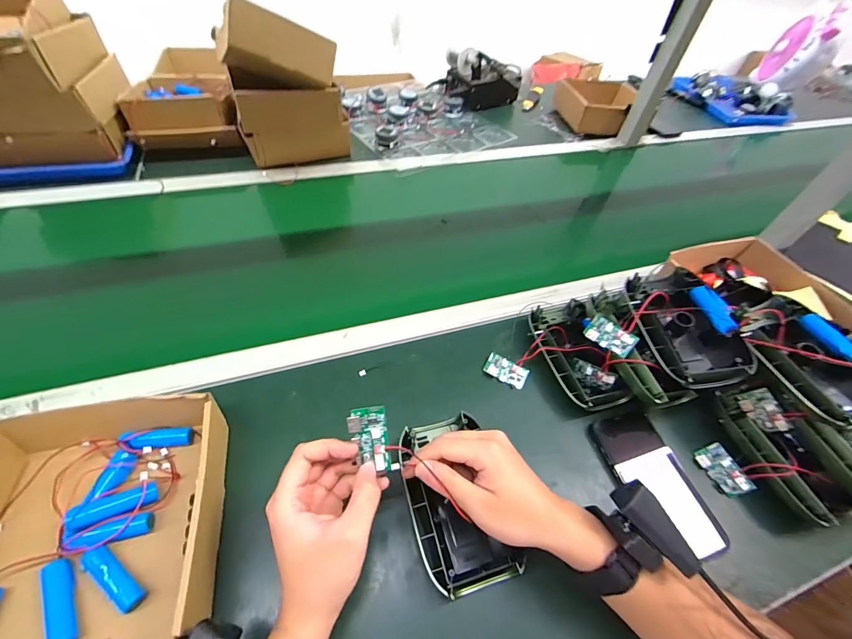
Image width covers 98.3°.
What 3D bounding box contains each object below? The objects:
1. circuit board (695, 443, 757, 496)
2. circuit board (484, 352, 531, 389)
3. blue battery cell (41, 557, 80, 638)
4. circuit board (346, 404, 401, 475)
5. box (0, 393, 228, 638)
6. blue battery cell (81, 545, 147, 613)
[{"bbox_3d":[0.349,0.177,0.434,0.012,0.035,0.055,20,38,-42],"label":"circuit board"},{"bbox_3d":[0.109,0.071,0.500,0.057,0.005,0.030,28,75,13],"label":"circuit board"},{"bbox_3d":[-0.310,0.240,0.313,0.017,0.015,0.068,-24,58,-22],"label":"blue battery cell"},{"bbox_3d":[-0.046,0.105,0.318,0.033,0.006,0.057,-14,85,-6],"label":"circuit board"},{"bbox_3d":[-0.302,0.184,0.326,0.213,0.064,0.221,-8,53,-12],"label":"box"},{"bbox_3d":[-0.274,0.228,0.325,0.064,0.015,0.017,29,55,16],"label":"blue battery cell"}]

